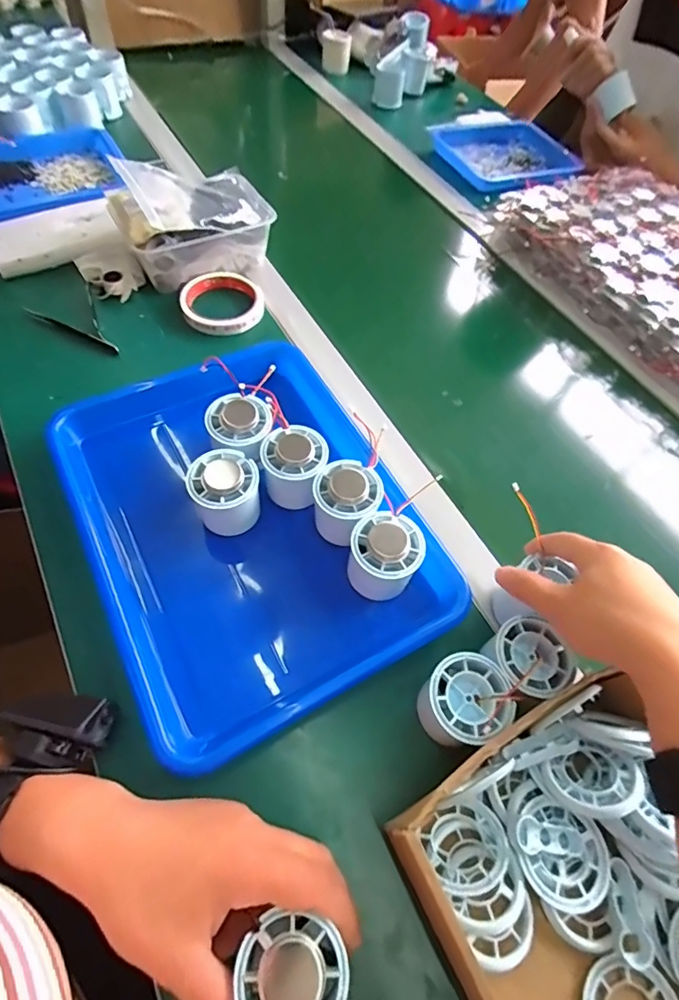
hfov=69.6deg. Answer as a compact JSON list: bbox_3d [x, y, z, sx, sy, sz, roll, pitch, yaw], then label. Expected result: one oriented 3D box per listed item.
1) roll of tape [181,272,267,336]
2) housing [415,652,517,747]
[{"bbox_3d":[-0.136,-0.229,0.566,0.093,0.021,0.089,2,57,-3],"label":"roll of tape"},{"bbox_3d":[0.084,0.141,0.340,0.053,0.055,0.050,2,57,-3],"label":"housing"}]

